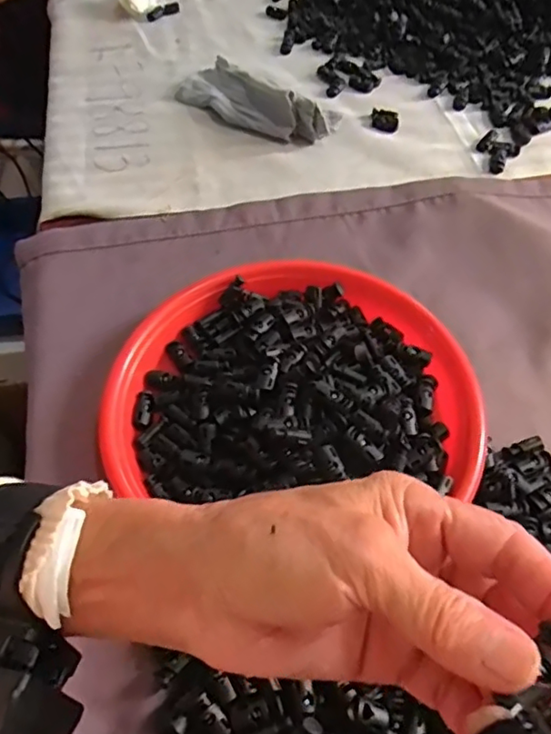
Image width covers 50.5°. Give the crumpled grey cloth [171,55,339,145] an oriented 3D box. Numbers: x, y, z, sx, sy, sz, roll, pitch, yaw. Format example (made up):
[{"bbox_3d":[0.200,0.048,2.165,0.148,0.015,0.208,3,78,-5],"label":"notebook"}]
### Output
[{"bbox_3d":[-0.022,-0.291,0.621,0.184,0.042,0.072,28,62,18],"label":"crumpled grey cloth"}]

